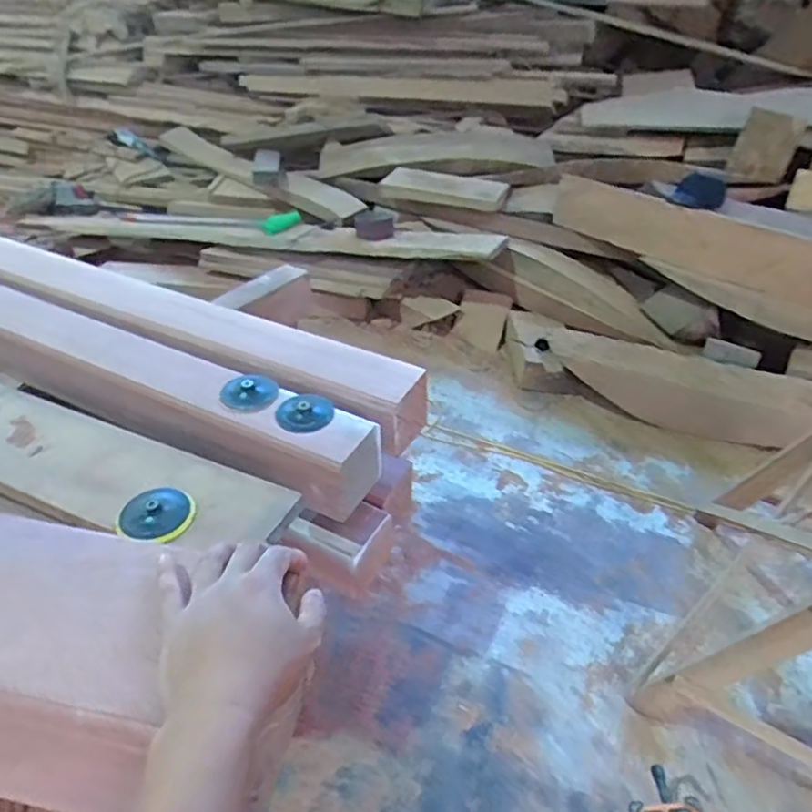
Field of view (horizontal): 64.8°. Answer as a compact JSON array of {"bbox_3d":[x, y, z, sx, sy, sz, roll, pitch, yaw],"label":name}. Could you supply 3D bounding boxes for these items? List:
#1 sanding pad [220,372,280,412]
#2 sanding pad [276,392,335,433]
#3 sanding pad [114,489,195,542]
[{"bbox_3d":[-0.371,-0.037,1.524,0.131,0.026,0.150,10,38,13],"label":"sanding pad"},{"bbox_3d":[-0.230,0.019,1.462,0.126,0.026,0.105,-4,58,-12],"label":"sanding pad"},{"bbox_3d":[-0.490,0.214,1.259,0.121,0.022,0.132,31,54,8],"label":"sanding pad"}]

